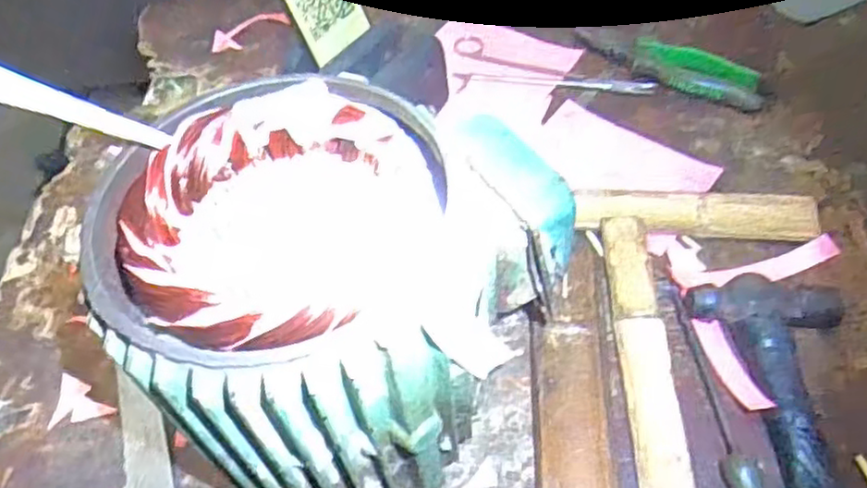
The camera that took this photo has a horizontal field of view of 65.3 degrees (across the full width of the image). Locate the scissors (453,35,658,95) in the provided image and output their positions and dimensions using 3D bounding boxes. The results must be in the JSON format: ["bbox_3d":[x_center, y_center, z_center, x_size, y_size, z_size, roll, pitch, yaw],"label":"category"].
[{"bbox_3d":[0.120,-0.182,0.694,0.200,0.011,0.085,4,54,8],"label":"scissors"}]

